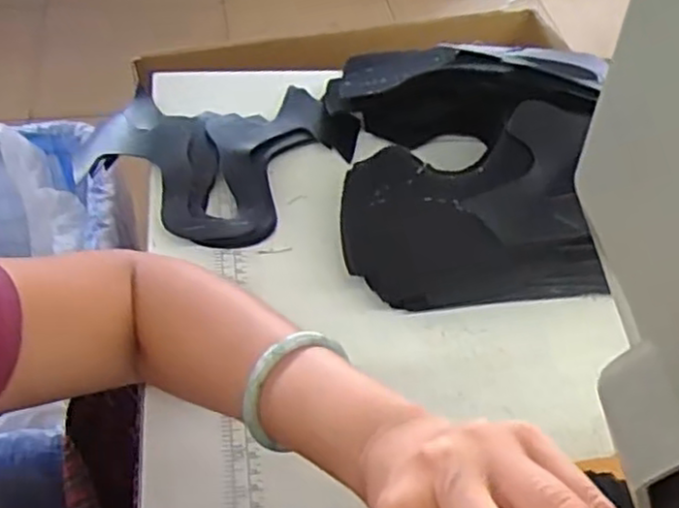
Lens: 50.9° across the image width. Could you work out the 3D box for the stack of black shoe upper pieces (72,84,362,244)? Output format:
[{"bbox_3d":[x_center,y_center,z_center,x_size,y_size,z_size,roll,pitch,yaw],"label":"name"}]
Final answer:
[{"bbox_3d":[-0.102,-0.094,0.608,0.182,0.026,0.199,28,53,16],"label":"stack of black shoe upper pieces"}]

